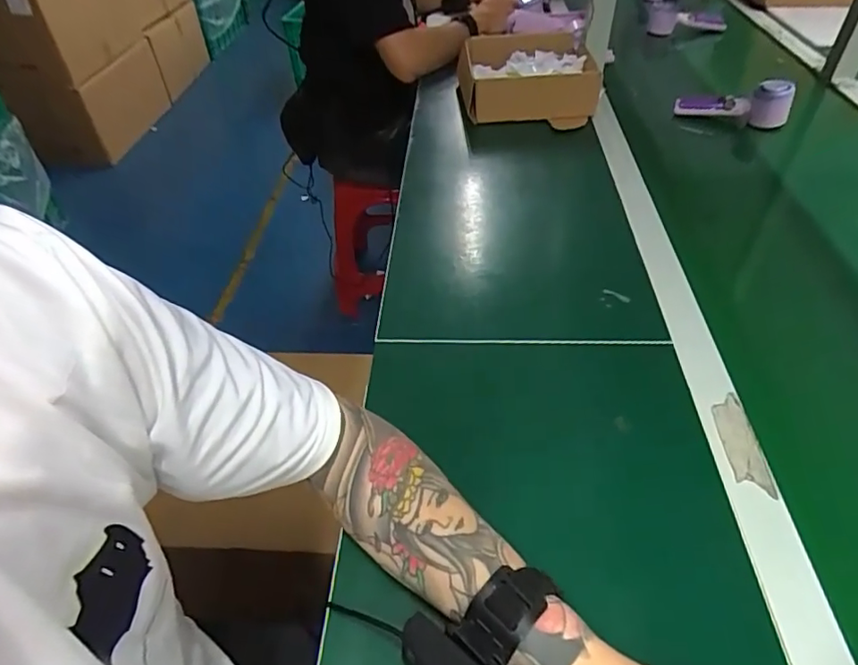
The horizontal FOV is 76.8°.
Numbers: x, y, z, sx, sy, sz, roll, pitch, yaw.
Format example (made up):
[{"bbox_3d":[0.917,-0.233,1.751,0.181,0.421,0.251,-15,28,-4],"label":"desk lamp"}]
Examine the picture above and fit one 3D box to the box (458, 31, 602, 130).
[{"bbox_3d":[0.170,-0.446,0.960,0.233,0.084,0.238,2,44,6],"label":"box"}]

